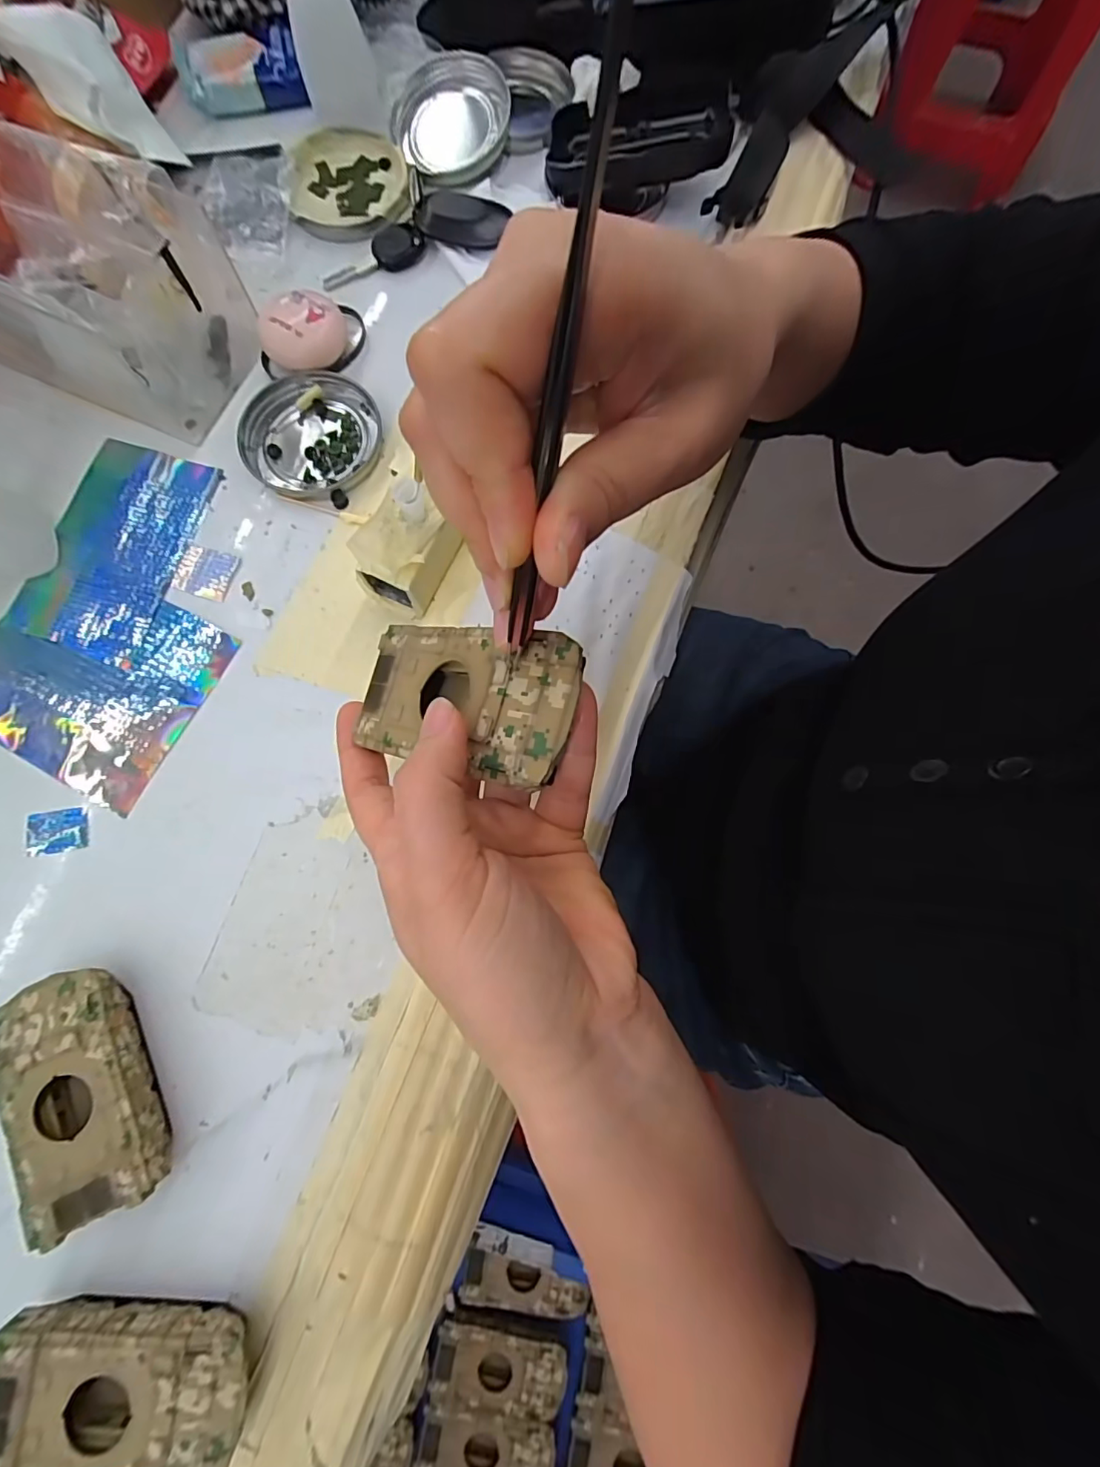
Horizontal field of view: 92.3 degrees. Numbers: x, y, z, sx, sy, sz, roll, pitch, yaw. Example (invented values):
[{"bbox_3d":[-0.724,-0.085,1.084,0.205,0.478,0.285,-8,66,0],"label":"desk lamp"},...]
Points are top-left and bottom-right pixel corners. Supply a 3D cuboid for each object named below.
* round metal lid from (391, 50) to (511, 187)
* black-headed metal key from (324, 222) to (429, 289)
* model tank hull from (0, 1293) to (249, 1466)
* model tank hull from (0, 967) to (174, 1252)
[{"bbox_3d":[-0.065,-0.402,0.344,0.075,0.014,0.087,-4,79,-1],"label":"round metal lid"},{"bbox_3d":[-0.109,-0.295,0.329,0.065,0.006,0.026,-39,82,-7],"label":"black-headed metal key"},{"bbox_3d":[-0.168,0.259,0.211,0.095,0.027,0.049,4,79,0],"label":"model tank hull"},{"bbox_3d":[-0.203,0.155,0.232,0.050,0.026,0.095,-26,81,-5],"label":"model tank hull"}]

